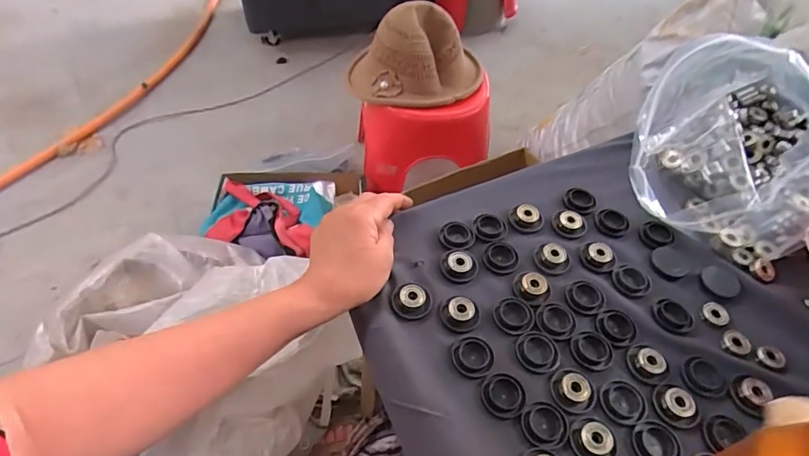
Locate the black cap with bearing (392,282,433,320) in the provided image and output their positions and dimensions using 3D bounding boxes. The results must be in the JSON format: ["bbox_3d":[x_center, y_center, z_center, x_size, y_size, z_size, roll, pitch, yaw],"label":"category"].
[{"bbox_3d":[0.007,0.061,0.407,0.033,0.011,0.029,9,50,3],"label":"black cap with bearing"}]

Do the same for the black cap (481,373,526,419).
[{"bbox_3d":[0.075,0.125,0.364,0.032,0.006,0.032,3,50,-3],"label":"black cap"}]

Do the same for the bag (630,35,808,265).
[{"bbox_3d":[0.338,-0.107,0.490,0.168,0.137,0.225,29,54,18],"label":"bag"}]

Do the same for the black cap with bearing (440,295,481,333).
[{"bbox_3d":[0.047,0.070,0.401,0.032,0.009,0.031,3,50,-3],"label":"black cap with bearing"}]

